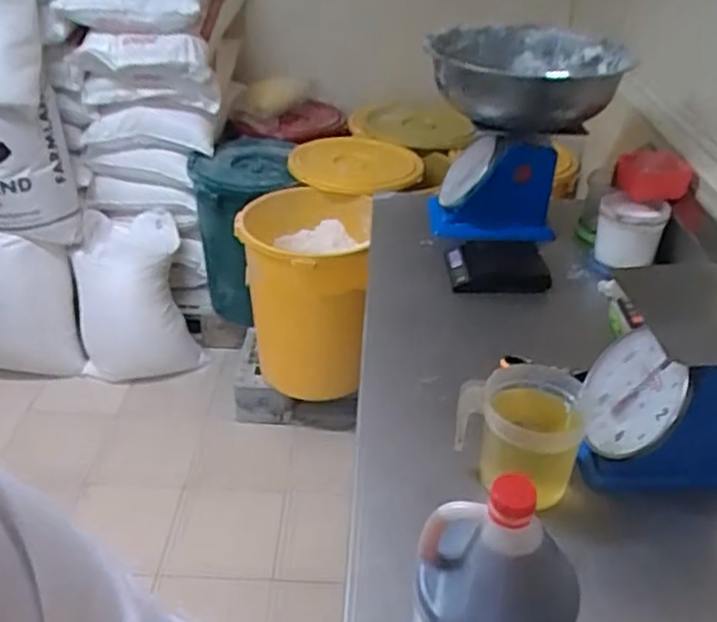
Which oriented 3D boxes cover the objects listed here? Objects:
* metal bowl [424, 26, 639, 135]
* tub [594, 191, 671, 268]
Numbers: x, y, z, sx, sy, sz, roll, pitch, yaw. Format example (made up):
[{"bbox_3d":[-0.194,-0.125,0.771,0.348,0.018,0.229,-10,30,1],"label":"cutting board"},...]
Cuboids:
[{"bbox_3d":[0.358,-0.511,1.543,0.417,0.145,0.413,8,34,11],"label":"metal bowl"},{"bbox_3d":[0.581,-0.173,1.505,0.136,0.132,0.130,12,34,16],"label":"tub"}]

